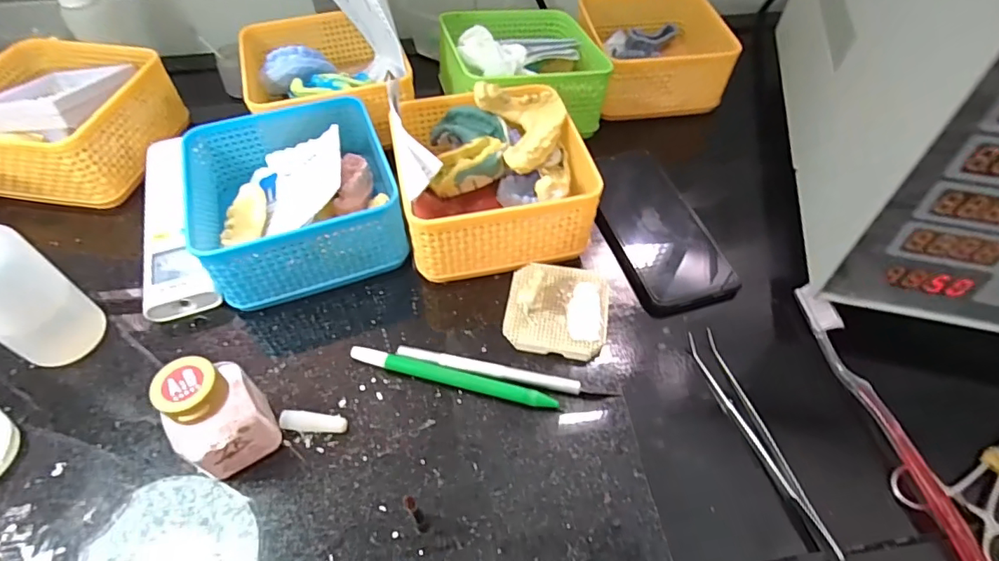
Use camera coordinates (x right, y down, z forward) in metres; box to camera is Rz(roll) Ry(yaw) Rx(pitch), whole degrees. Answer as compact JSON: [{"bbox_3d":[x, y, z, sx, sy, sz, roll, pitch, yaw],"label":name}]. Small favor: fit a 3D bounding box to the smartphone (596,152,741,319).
[{"bbox_3d":[0.123,-0.045,0.418,0.081,0.009,0.159,-15,55,-11],"label":"smartphone"}]

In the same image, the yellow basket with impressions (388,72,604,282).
[{"bbox_3d":[-0.006,-0.082,0.374,0.132,0.083,0.135,-11,55,-8],"label":"yellow basket with impressions"}]

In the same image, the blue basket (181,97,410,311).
[{"bbox_3d":[-0.143,-0.064,0.374,0.139,0.059,0.142,-17,56,-13],"label":"blue basket"}]

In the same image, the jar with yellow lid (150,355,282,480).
[{"bbox_3d":[-0.147,0.072,0.269,0.039,0.073,0.038,-30,60,-21],"label":"jar with yellow lid"}]

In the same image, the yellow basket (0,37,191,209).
[{"bbox_3d":[-0.351,-0.131,0.421,0.146,0.060,0.137,10,54,6],"label":"yellow basket"}]

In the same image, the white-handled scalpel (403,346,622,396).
[{"bbox_3d":[0.003,0.058,0.320,0.135,0.007,0.009,11,54,7],"label":"white-handled scalpel"}]

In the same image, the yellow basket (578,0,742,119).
[{"bbox_3d":[0.150,-0.236,0.525,0.127,0.059,0.134,-7,54,-6],"label":"yellow basket"}]

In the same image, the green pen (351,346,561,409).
[{"bbox_3d":[-0.029,0.060,0.317,0.130,0.009,0.011,13,55,9],"label":"green pen"}]

